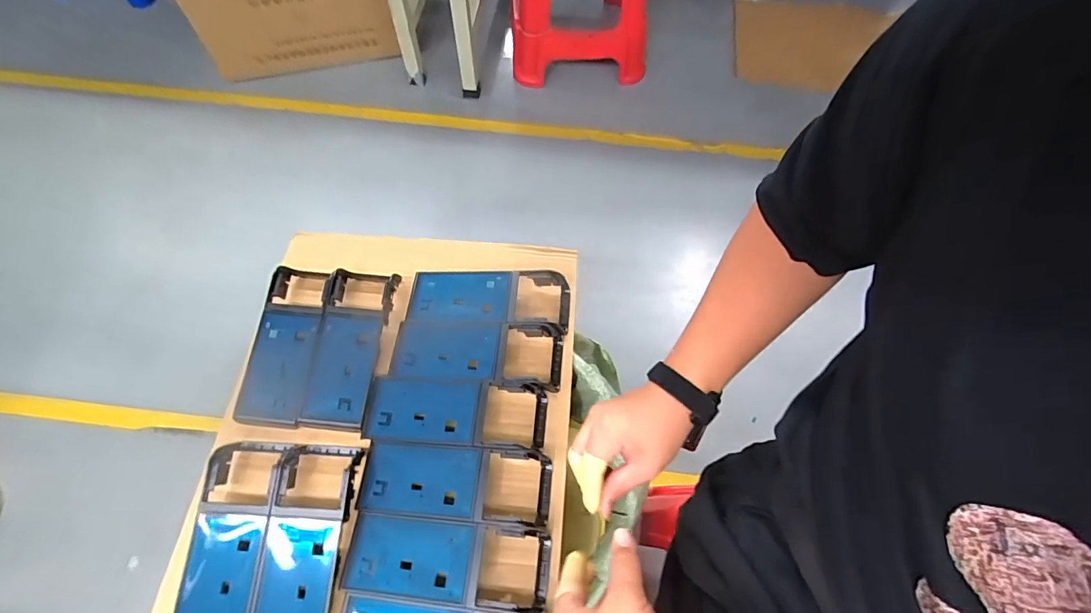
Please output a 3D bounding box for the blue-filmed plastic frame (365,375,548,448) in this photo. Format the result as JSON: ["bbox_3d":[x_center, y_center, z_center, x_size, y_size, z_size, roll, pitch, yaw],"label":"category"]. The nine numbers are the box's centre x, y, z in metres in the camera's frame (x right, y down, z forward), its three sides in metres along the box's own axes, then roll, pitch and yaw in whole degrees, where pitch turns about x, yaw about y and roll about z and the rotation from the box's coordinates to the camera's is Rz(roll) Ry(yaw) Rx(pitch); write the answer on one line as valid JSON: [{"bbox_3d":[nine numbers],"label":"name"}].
[{"bbox_3d":[-0.105,0.122,0.580,0.209,0.026,0.076,5,64,2],"label":"blue-filmed plastic frame"}]

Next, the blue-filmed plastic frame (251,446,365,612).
[{"bbox_3d":[-0.251,0.246,0.513,0.077,0.023,0.204,4,64,1],"label":"blue-filmed plastic frame"}]

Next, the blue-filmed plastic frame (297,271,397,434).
[{"bbox_3d":[-0.246,0.045,0.624,0.081,0.033,0.205,6,64,2],"label":"blue-filmed plastic frame"}]

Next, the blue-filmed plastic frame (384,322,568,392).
[{"bbox_3d":[-0.083,0.053,0.612,0.207,0.031,0.080,6,64,2],"label":"blue-filmed plastic frame"}]

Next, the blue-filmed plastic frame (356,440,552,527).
[{"bbox_3d":[-0.097,0.191,0.545,0.205,0.034,0.074,4,64,1],"label":"blue-filmed plastic frame"}]

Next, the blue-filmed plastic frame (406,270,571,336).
[{"bbox_3d":[-0.072,-0.015,0.649,0.207,0.035,0.079,5,64,1],"label":"blue-filmed plastic frame"}]

